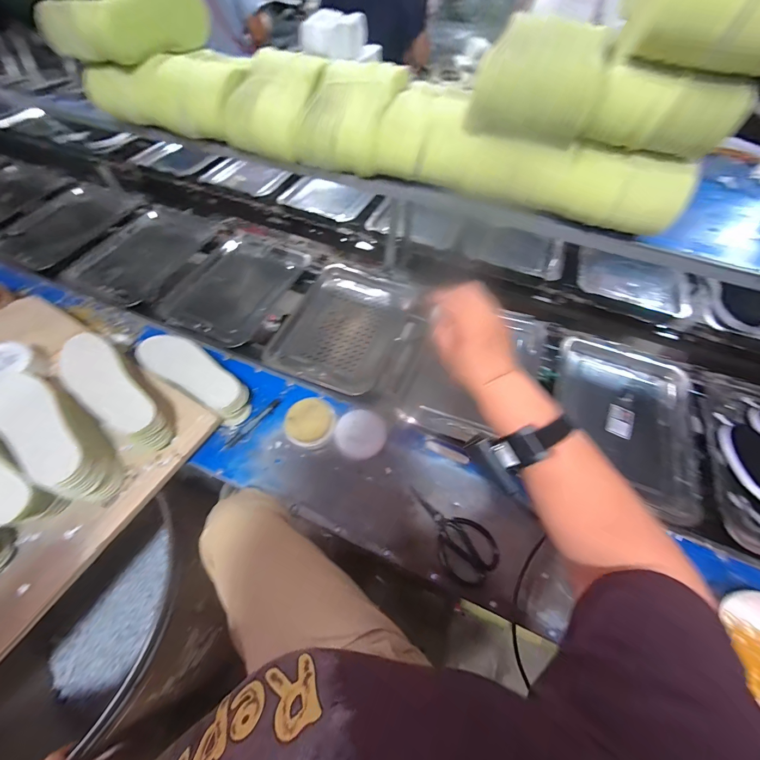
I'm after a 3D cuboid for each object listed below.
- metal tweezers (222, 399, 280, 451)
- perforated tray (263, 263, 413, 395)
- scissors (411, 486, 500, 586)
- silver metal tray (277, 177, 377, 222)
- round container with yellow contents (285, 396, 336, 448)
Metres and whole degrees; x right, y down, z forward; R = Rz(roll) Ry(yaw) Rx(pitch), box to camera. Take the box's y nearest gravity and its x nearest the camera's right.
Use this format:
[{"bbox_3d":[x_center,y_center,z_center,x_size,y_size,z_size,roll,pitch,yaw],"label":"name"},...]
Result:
[{"bbox_3d":[-0.274,0.094,0.695,0.017,0.005,0.144,37,64,19],"label":"metal tweezers"},{"bbox_3d":[-0.081,-0.137,0.796,0.258,0.039,0.346,21,59,10],"label":"perforated tray"},{"bbox_3d":[0.126,0.278,0.589,0.180,0.018,0.093,39,64,20],"label":"scissors"},{"bbox_3d":[-0.182,-0.602,1.077,0.292,0.050,0.202,21,59,11],"label":"silver metal tray"},{"bbox_3d":[-0.145,0.089,0.669,0.099,0.052,0.097,25,60,13],"label":"round container with yellow contents"}]

